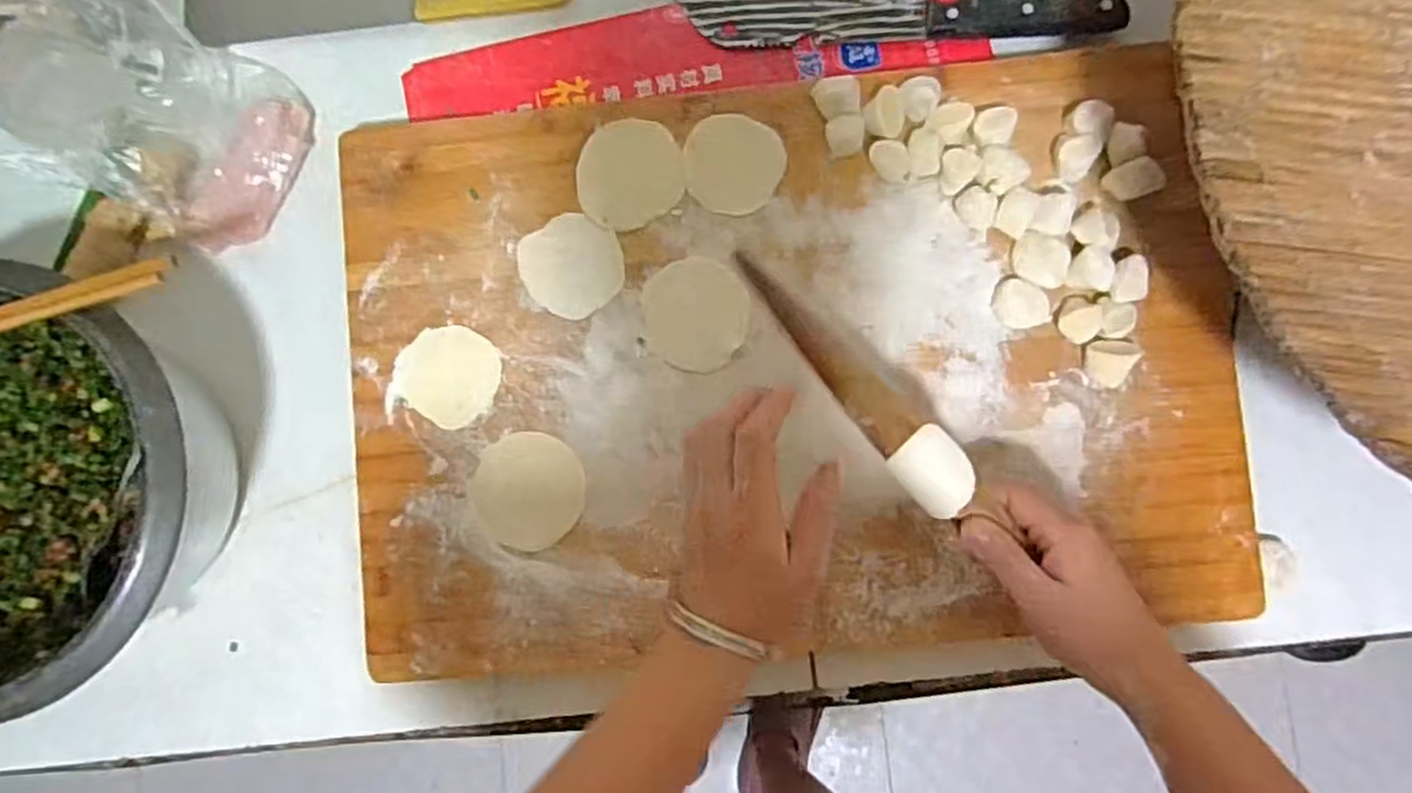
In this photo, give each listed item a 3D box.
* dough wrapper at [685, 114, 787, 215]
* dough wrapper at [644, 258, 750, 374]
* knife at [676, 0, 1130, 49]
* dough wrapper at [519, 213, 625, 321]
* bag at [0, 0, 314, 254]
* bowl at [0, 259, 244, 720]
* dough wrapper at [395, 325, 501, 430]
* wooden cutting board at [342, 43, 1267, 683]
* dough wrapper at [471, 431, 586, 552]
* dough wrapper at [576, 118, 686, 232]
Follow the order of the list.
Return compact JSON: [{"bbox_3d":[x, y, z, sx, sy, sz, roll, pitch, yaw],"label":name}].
[{"bbox_3d":[0.019,-0.152,0.505,0.063,0.004,0.063,1,91,3],"label":"dough wrapper"},{"bbox_3d":[-0.006,-0.053,0.502,0.065,0.004,0.073,-11,86,3],"label":"dough wrapper"},{"bbox_3d":[0.125,-0.281,0.522,0.292,0.018,0.075,0,86,3],"label":"knife"},{"bbox_3d":[-0.088,-0.087,0.508,0.064,0.005,0.064,0,86,3],"label":"dough wrapper"},{"bbox_3d":[-0.378,-0.192,0.498,0.173,0.129,0.139,18,88,4],"label":"bag"},{"bbox_3d":[-0.419,0.064,0.484,0.240,0.113,0.234,0,86,3],"label":"bowl"},{"bbox_3d":[-0.170,-0.015,0.509,0.065,0.004,0.062,0,86,3],"label":"dough wrapper"},{"bbox_3d":[0.046,-0.019,0.501,0.562,0.036,0.396,-5,86,3],"label":"wooden cutting board"},{"bbox_3d":[-0.117,0.062,0.505,0.072,0.004,0.074,2,87,3],"label":"dough wrapper"},{"bbox_3d":[-0.051,-0.148,0.509,0.071,0.004,0.069,0,86,3],"label":"dough wrapper"}]

